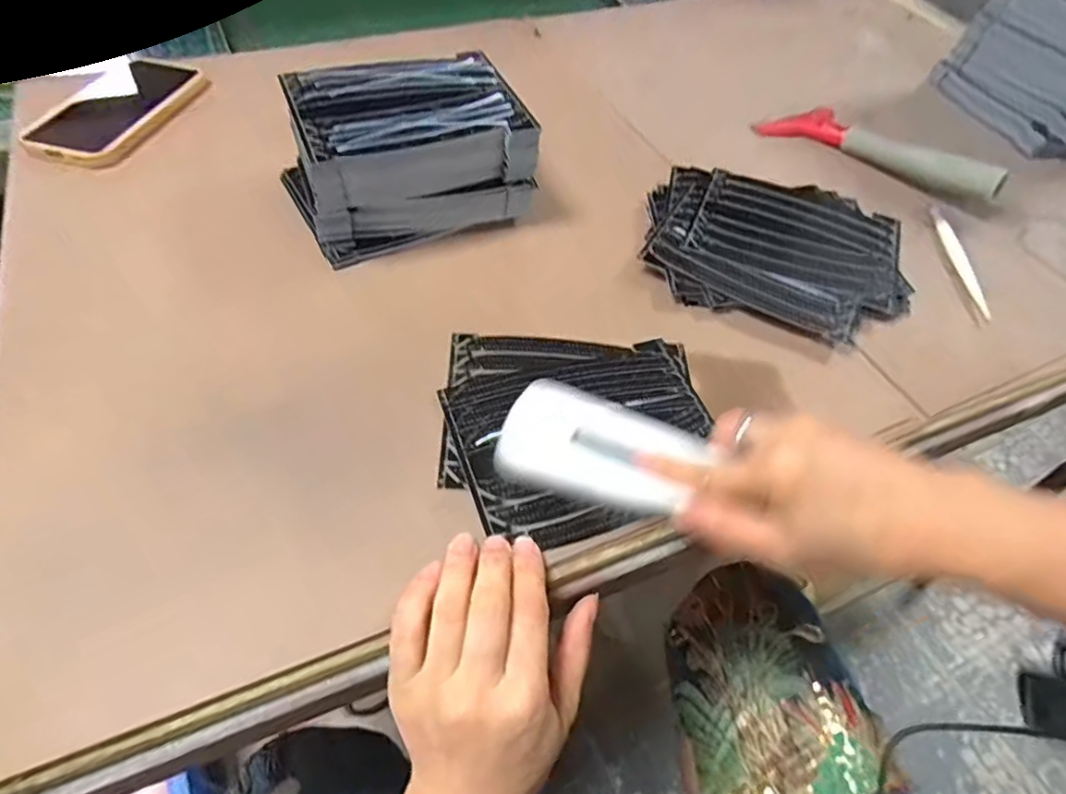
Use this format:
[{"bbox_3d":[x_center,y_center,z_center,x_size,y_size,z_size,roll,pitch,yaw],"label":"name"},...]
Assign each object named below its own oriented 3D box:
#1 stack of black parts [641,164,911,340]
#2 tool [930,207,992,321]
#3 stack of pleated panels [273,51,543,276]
[{"bbox_3d":[0.192,-0.118,0.507,0.197,0.022,0.178,11,52,4],"label":"stack of black parts"},{"bbox_3d":[0.353,-0.114,0.523,0.012,0.010,0.131,5,51,0],"label":"tool"},{"bbox_3d":[-0.099,-0.186,0.484,0.171,0.088,0.114,-18,55,-18],"label":"stack of pleated panels"}]

